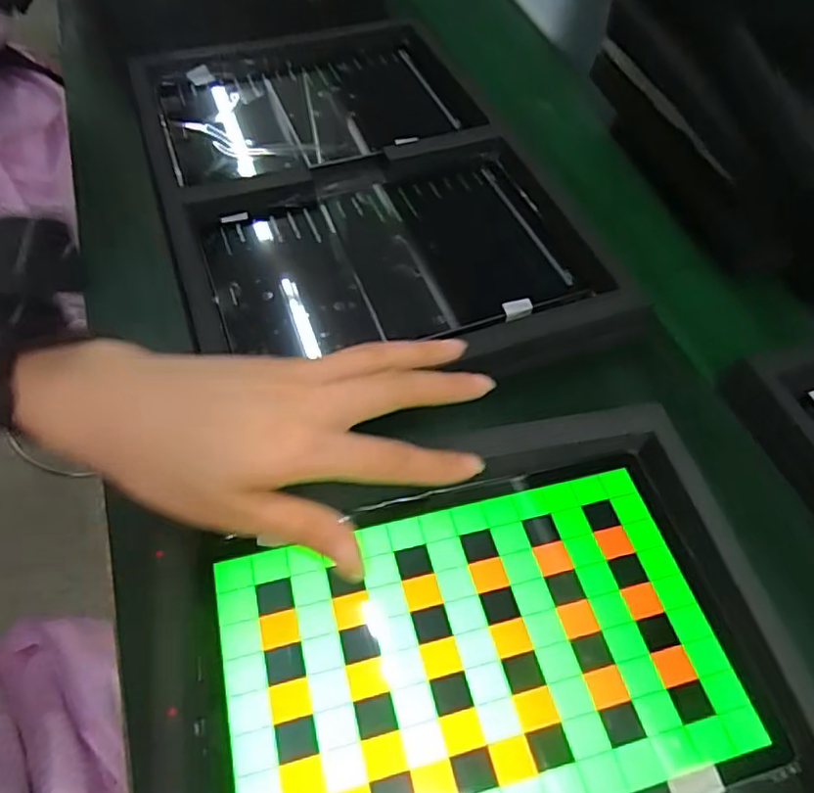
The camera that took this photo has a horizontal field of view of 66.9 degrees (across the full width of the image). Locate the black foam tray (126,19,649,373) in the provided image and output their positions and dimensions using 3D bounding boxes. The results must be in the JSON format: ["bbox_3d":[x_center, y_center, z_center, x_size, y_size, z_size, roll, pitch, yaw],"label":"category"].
[{"bbox_3d":[-0.041,-0.174,0.515,0.317,0.071,0.435,-15,58,-15],"label":"black foam tray"}]

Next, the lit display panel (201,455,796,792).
[{"bbox_3d":[0.035,0.124,0.295,0.250,0.007,0.160,-10,57,-12],"label":"lit display panel"}]

